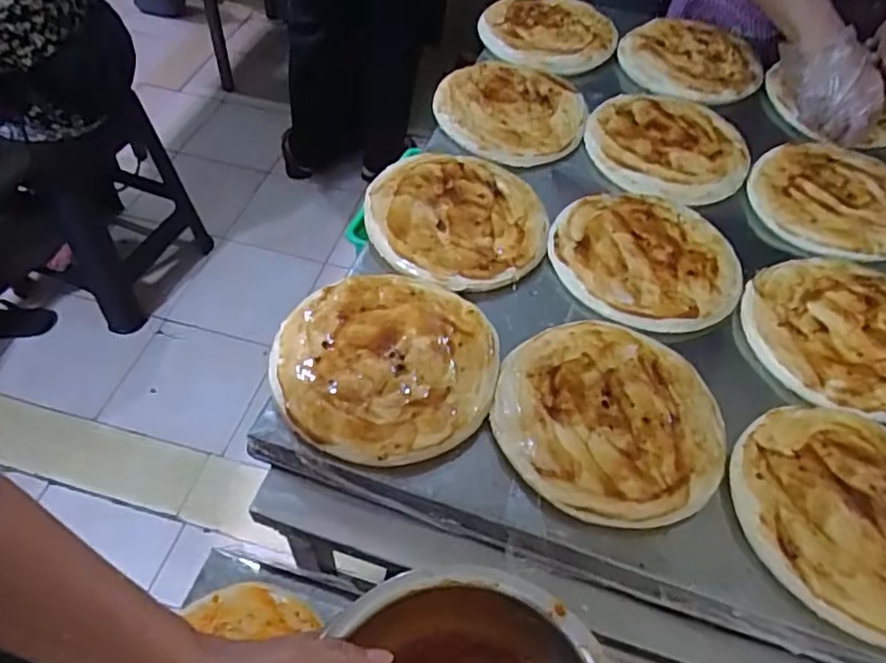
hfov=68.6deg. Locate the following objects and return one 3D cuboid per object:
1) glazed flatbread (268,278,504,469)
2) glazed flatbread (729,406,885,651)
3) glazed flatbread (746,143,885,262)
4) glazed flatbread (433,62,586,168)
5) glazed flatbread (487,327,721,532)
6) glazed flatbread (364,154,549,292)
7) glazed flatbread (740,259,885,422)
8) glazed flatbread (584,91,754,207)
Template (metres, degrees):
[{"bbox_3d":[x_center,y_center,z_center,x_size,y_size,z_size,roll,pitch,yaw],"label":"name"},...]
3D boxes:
[{"bbox_3d":[-0.051,0.024,0.590,0.193,0.019,0.199,14,55,5],"label":"glazed flatbread"},{"bbox_3d":[0.339,0.144,0.524,0.194,0.017,0.193,2,55,-3],"label":"glazed flatbread"},{"bbox_3d":[0.473,-0.158,0.779,0.189,0.019,0.194,2,55,-3],"label":"glazed flatbread"},{"bbox_3d":[0.087,-0.288,0.839,0.190,0.028,0.182,9,55,1],"label":"glazed flatbread"},{"bbox_3d":[0.144,0.072,0.567,0.191,0.021,0.192,2,55,-3],"label":"glazed flatbread"},{"bbox_3d":[0.015,-0.128,0.718,0.192,0.017,0.195,2,55,-3],"label":"glazed flatbread"},{"bbox_3d":[0.404,-0.003,0.648,0.195,0.020,0.192,2,55,-3],"label":"glazed flatbread"},{"bbox_3d":[0.282,-0.236,0.821,0.197,0.019,0.182,2,55,-3],"label":"glazed flatbread"}]

